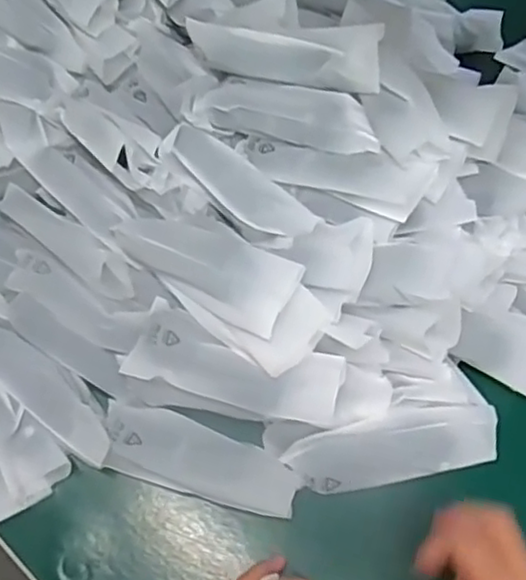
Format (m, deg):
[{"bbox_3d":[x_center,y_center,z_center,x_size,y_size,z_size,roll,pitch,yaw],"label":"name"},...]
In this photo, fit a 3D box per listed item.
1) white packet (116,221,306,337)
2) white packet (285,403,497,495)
[{"bbox_3d":[-0.045,-0.021,0.493,0.146,0.020,0.054,27,103,23],"label":"white packet"},{"bbox_3d":[0.094,0.113,0.486,0.148,0.022,0.046,-13,67,-4],"label":"white packet"}]

